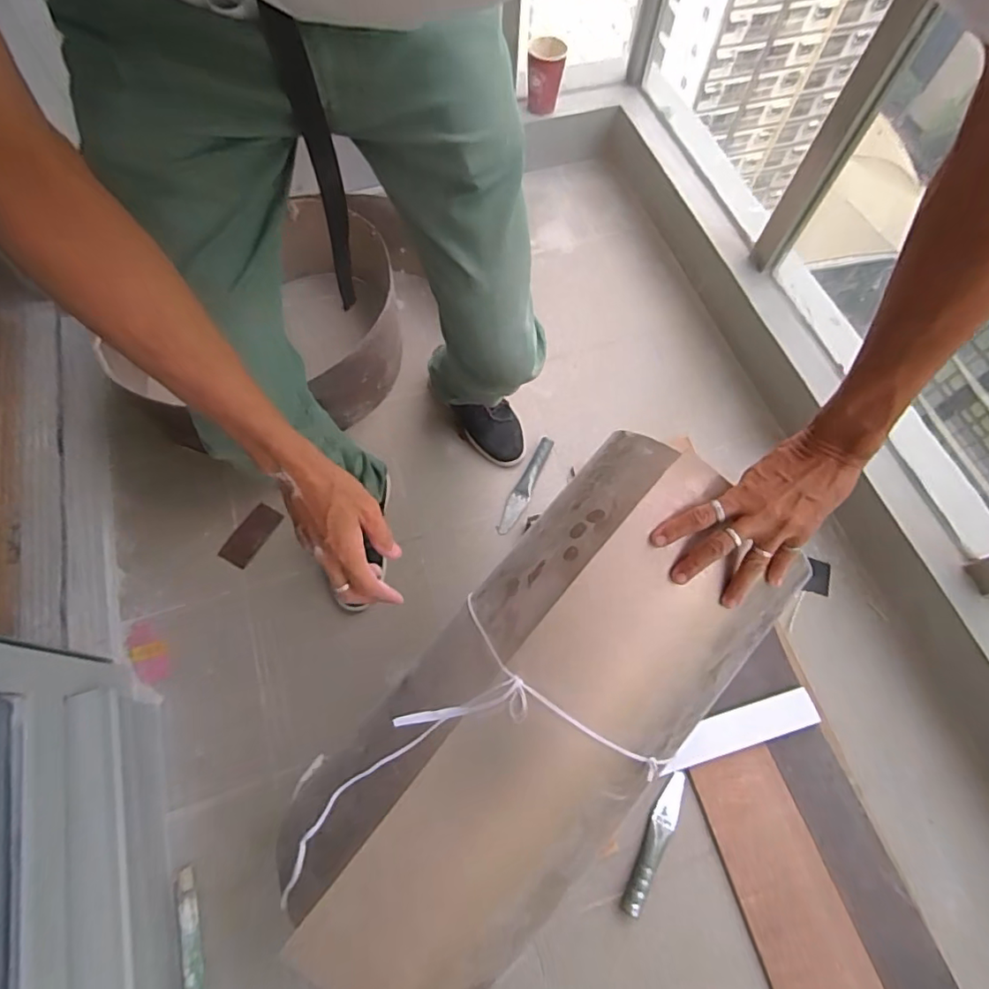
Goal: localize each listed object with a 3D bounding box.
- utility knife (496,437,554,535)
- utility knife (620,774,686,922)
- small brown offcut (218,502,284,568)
[{"bbox_3d":[0.058,-0.020,1.002,0.033,0.009,0.210,23,67,7],"label":"utility knife"},{"bbox_3d":[0.237,0.507,0.792,0.033,0.023,0.199,31,68,10],"label":"utility knife"},{"bbox_3d":[-0.429,0.070,0.949,0.060,0.010,0.112,29,68,9],"label":"small brown offcut"}]

